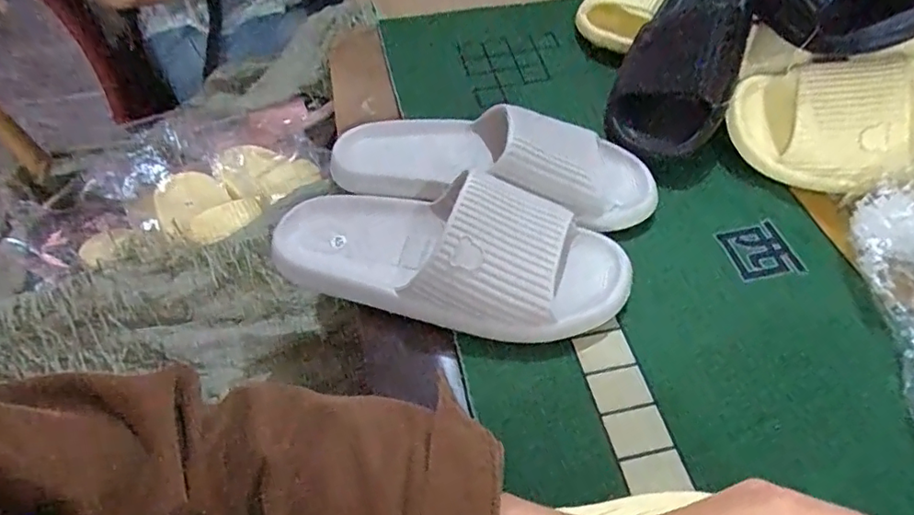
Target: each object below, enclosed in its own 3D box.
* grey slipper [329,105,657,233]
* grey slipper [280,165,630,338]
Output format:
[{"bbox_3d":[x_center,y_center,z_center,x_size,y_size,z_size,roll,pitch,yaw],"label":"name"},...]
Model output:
[{"bbox_3d":[0.028,-0.093,0.504,0.286,0.059,0.108,10,51,11],"label":"grey slipper"},{"bbox_3d":[-0.011,-0.009,0.445,0.276,0.075,0.103,11,51,11],"label":"grey slipper"}]

